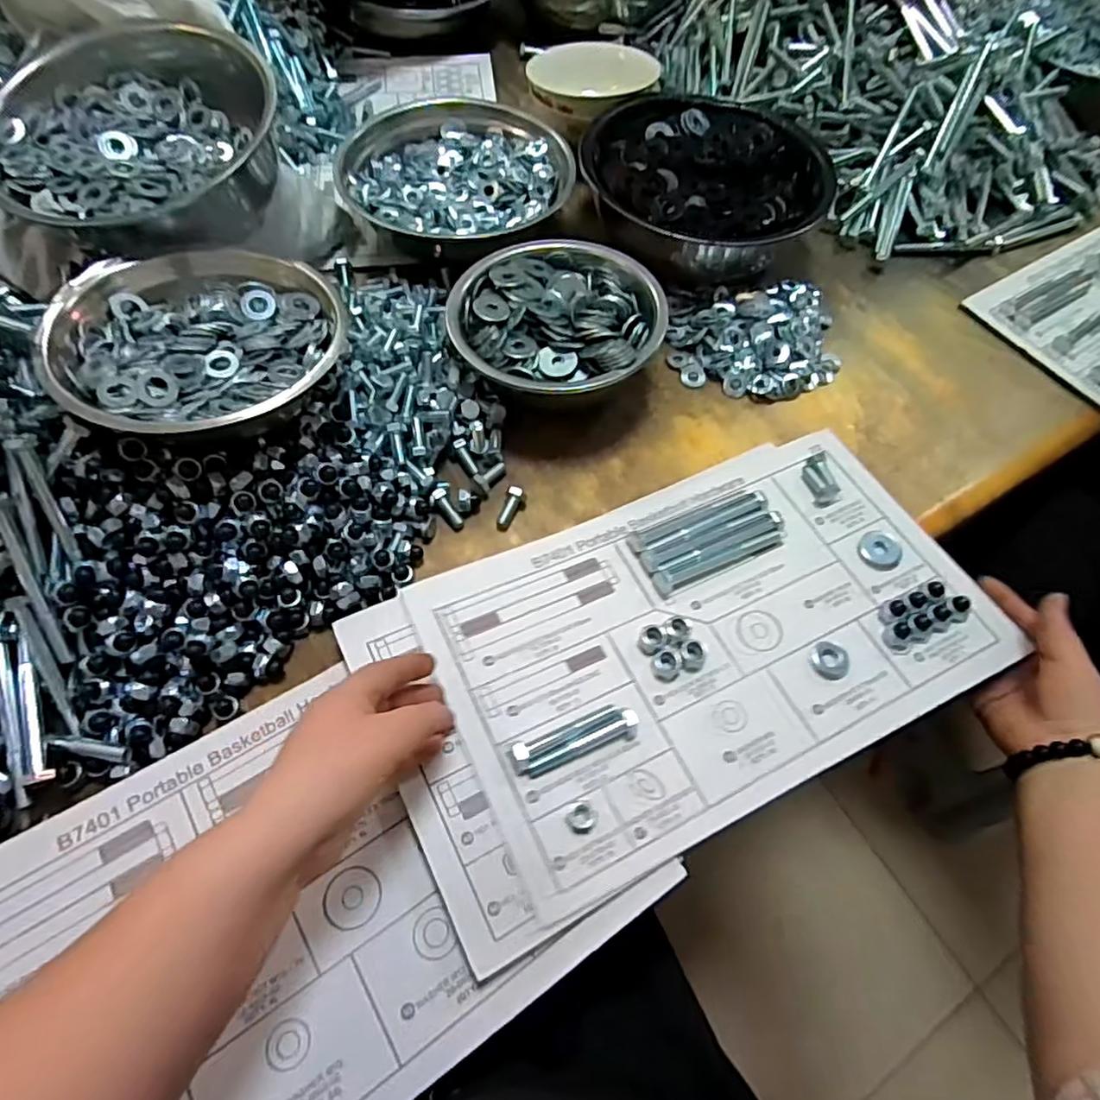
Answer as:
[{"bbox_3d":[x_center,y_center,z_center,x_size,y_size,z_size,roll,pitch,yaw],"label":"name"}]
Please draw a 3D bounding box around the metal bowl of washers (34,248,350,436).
[{"bbox_3d":[-0.234,-0.145,0.421,0.181,0.047,0.179,2,61,-3],"label":"metal bowl of washers"}]

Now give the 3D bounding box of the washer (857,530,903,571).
[{"bbox_3d":[0.250,-0.001,0.465,0.030,0.004,0.033,2,61,-3],"label":"washer"}]

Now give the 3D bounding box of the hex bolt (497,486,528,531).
[{"bbox_3d":[-0.030,-0.034,0.478,0.013,0.013,0.039,24,62,9],"label":"hex bolt"}]

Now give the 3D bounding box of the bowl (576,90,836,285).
[{"bbox_3d":[0.147,-0.359,0.617,0.224,0.064,0.216,2,61,-3],"label":"bowl"}]

